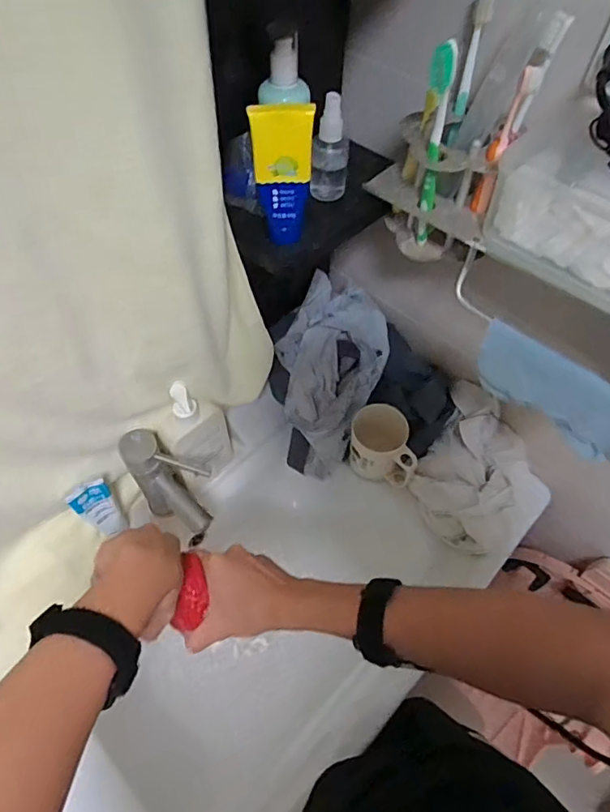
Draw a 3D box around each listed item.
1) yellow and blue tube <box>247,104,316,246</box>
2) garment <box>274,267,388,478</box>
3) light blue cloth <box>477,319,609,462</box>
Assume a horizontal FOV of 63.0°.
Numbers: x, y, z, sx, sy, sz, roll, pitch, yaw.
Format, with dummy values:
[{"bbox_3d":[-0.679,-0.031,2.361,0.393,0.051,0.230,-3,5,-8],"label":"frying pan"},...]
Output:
[{"bbox_3d":[-0.018,-0.204,0.446,0.051,0.113,0.026,-9,57,-7],"label":"yellow and blue tube"},{"bbox_3d":[0.034,-0.037,0.743,0.153,0.075,0.302,11,97,6],"label":"garment"},{"bbox_3d":[0.230,-0.012,0.461,0.014,0.093,0.158,-39,65,-23],"label":"light blue cloth"}]

